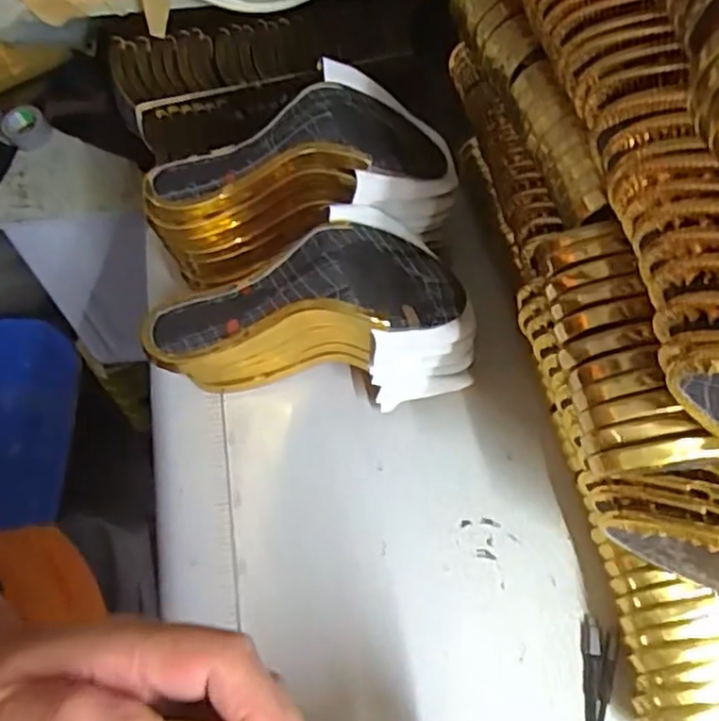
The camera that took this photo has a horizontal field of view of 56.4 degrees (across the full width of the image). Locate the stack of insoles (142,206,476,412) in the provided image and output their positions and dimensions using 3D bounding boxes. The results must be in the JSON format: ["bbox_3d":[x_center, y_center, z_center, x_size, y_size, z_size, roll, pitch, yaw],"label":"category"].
[{"bbox_3d":[-0.033,-0.026,0.498,0.228,0.133,0.105,-9,62,-4],"label":"stack of insoles"}]

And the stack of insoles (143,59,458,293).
[{"bbox_3d":[-0.047,-0.137,0.517,0.228,0.104,0.112,-18,62,8],"label":"stack of insoles"}]

